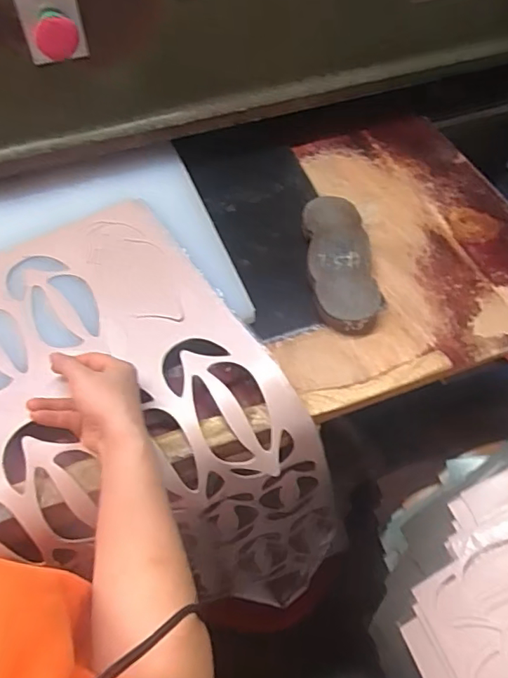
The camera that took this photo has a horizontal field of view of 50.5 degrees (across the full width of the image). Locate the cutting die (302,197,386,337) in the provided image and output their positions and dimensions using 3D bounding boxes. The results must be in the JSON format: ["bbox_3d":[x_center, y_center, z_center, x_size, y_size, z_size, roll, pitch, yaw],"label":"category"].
[{"bbox_3d":[0.106,-0.094,0.669,0.079,0.034,0.198,-2,55,0],"label":"cutting die"}]

